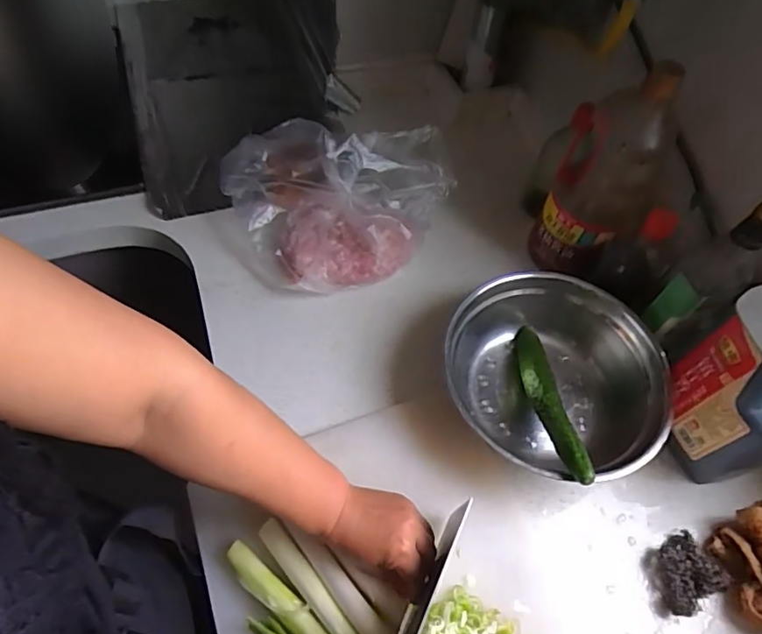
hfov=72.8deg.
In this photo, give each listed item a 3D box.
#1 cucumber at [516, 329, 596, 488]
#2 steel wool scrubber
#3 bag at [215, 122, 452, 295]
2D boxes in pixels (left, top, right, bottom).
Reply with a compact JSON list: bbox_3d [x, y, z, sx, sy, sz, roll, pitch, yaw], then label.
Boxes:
[{"bbox_3d":[0.194,0.094,0.605,0.029,0.035,0.246,2,34,-3],"label":"cucumber"},{"bbox_3d":[0.321,0.272,0.549,0.071,0.034,0.064,-20,62,-16],"label":"steel wool scrubber"},{"bbox_3d":[-0.052,-0.170,0.741,0.324,0.103,0.246,-9,60,-10],"label":"bag"}]

